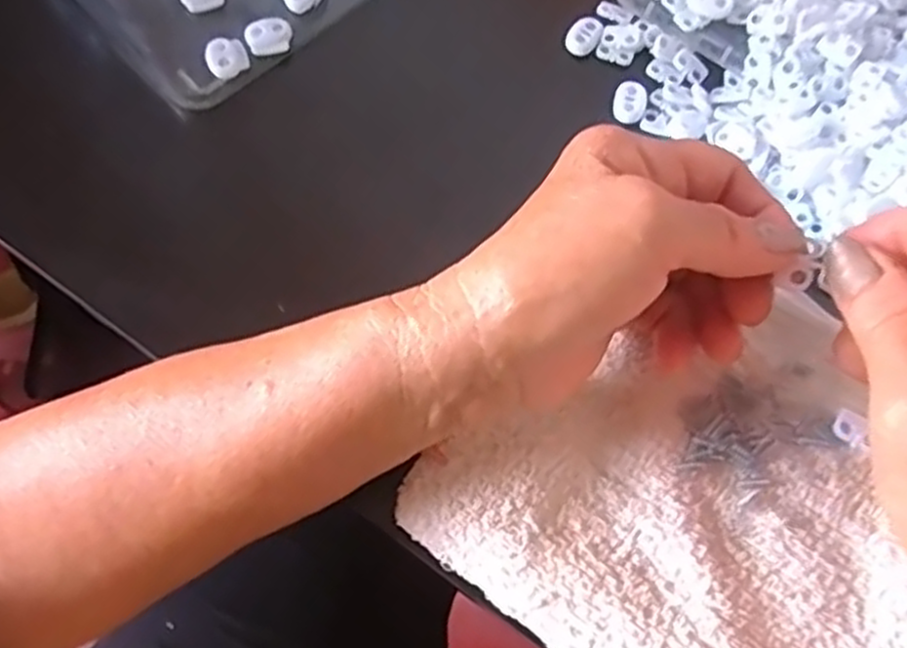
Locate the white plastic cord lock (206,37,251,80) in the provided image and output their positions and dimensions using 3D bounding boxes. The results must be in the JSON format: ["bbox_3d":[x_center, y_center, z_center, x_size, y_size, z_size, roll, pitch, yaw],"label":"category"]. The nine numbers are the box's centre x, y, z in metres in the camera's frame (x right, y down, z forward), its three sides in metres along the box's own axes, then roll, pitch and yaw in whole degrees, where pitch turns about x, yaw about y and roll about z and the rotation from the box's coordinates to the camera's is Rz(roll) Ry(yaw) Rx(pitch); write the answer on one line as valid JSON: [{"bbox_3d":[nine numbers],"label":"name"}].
[{"bbox_3d":[-0.111,-0.131,0.376,0.019,0.006,0.022,-22,70,-10],"label":"white plastic cord lock"}]

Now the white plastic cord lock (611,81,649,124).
[{"bbox_3d":[0.085,-0.106,0.372,0.016,0.004,0.026,14,68,4],"label":"white plastic cord lock"}]

